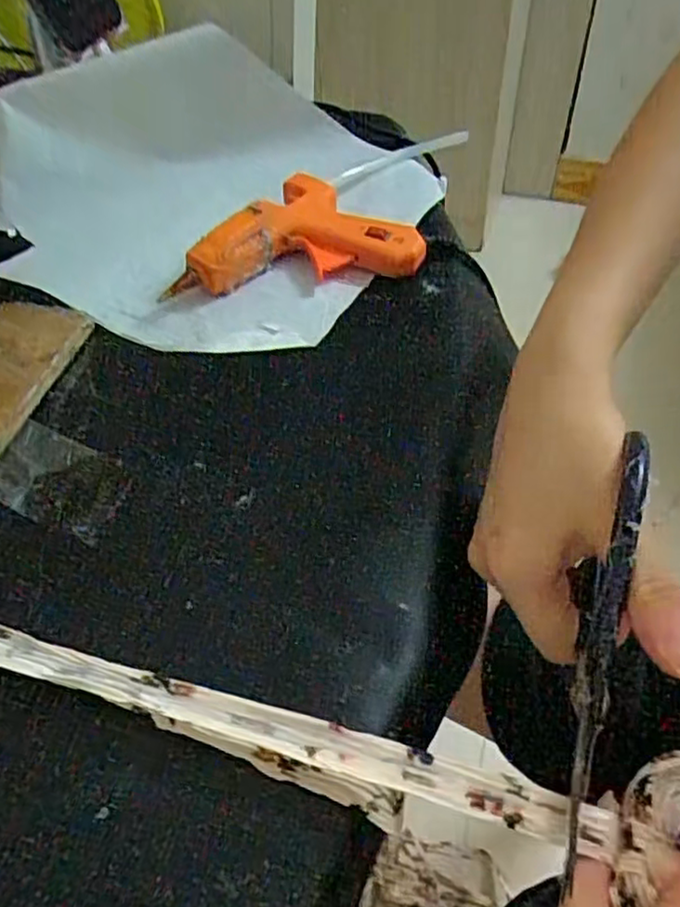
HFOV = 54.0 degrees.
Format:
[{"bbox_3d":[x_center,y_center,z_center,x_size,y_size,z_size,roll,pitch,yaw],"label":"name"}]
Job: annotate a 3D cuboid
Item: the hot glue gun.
[{"bbox_3d":[-0.030,-0.145,0.430,0.154,0.026,0.086,-7,51,-2],"label":"hot glue gun"}]

